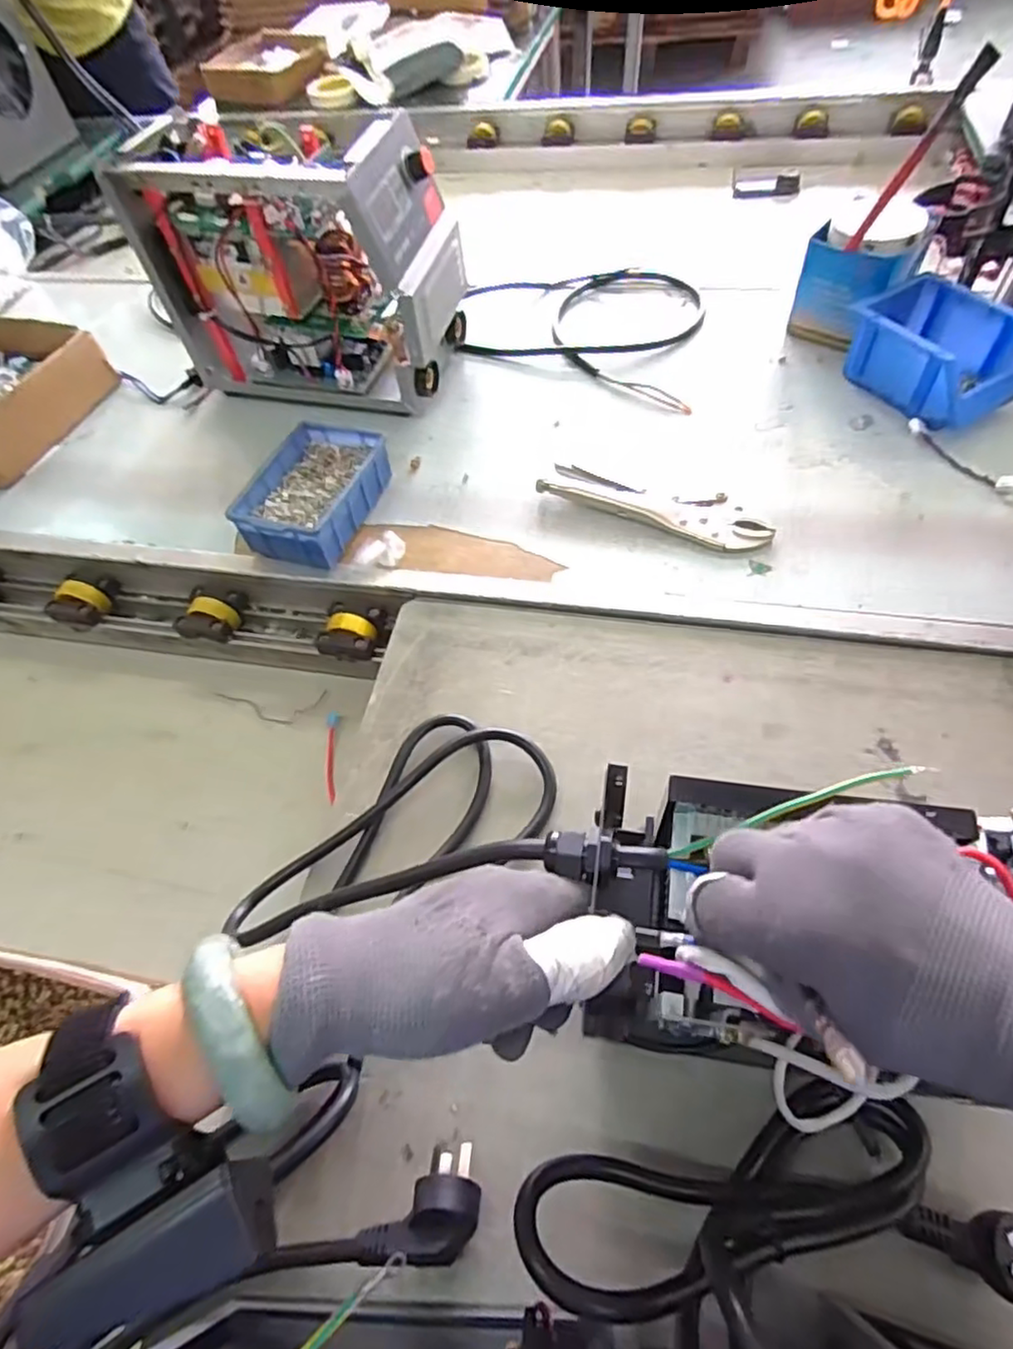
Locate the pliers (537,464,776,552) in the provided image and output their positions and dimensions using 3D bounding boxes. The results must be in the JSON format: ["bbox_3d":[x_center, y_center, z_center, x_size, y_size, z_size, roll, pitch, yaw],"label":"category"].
[{"bbox_3d":[0.136,-0.157,0.598,0.211,0.013,0.048,23,64,17],"label":"pliers"}]

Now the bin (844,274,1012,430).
[{"bbox_3d":[0.424,-0.317,0.637,0.116,0.069,0.162,-23,60,-9],"label":"bin"}]

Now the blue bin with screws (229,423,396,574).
[{"bbox_3d":[-0.184,-0.176,0.623,0.101,0.047,0.152,16,62,14],"label":"blue bin with screws"}]

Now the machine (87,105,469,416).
[{"bbox_3d":[-0.205,-0.412,0.670,0.297,0.216,0.133,12,61,12],"label":"machine"}]

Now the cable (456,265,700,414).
[{"bbox_3d":[0.105,-0.428,0.770,0.310,0.019,0.225,24,64,18],"label":"cable"}]

